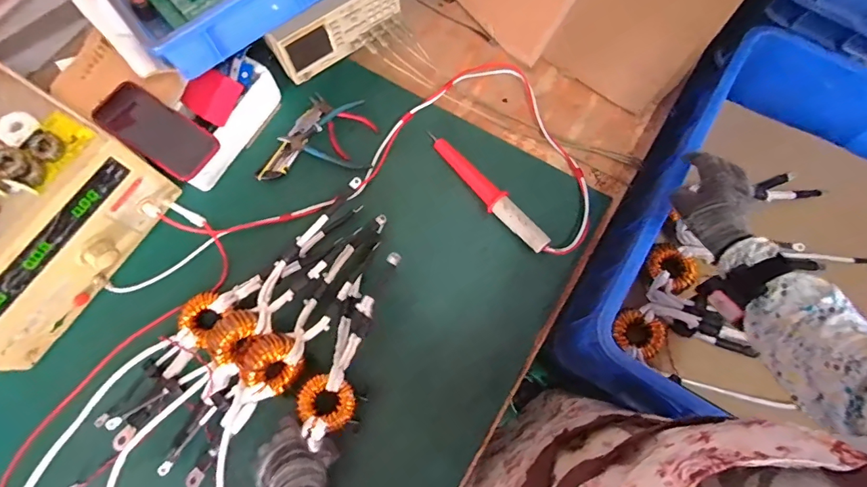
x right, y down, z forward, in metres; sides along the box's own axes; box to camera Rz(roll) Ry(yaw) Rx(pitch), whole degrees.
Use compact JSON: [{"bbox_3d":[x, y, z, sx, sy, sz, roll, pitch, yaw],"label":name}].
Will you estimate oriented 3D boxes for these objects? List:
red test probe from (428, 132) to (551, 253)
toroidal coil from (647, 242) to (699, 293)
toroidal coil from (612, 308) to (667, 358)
[{"bbox_3d":[0.082,-0.085,0.676,0.031,0.040,0.253,-40,78,-12],"label":"red test probe"},{"bbox_3d":[0.358,0.037,0.648,0.061,0.026,0.074,-22,75,-8],"label":"toroidal coil"},{"bbox_3d":[0.297,0.130,0.618,0.069,0.028,0.059,32,75,8],"label":"toroidal coil"}]

